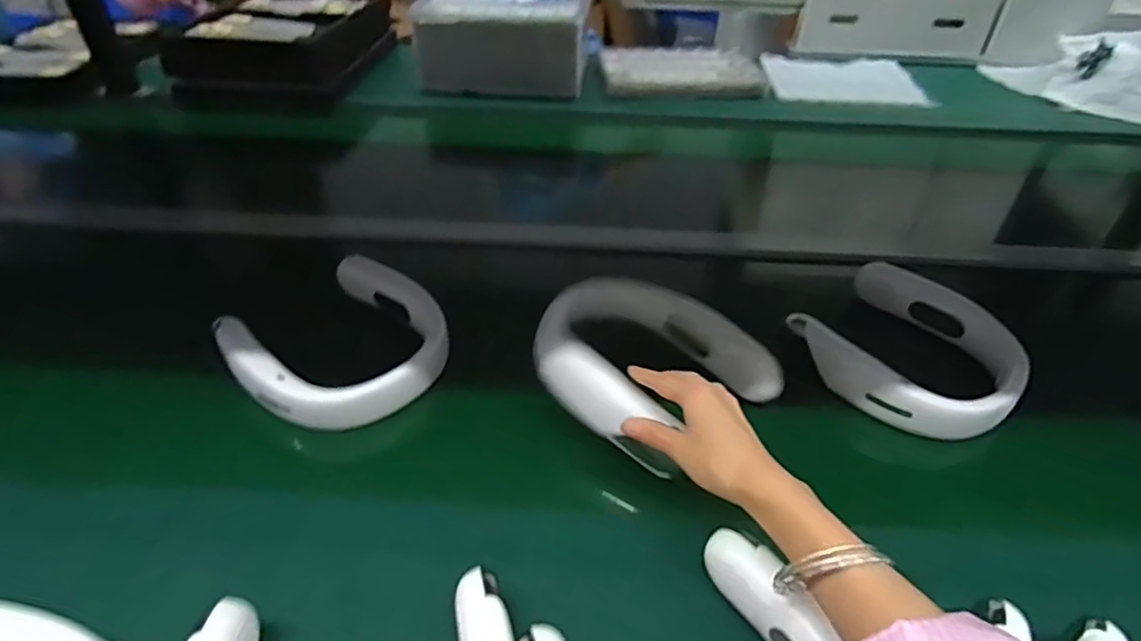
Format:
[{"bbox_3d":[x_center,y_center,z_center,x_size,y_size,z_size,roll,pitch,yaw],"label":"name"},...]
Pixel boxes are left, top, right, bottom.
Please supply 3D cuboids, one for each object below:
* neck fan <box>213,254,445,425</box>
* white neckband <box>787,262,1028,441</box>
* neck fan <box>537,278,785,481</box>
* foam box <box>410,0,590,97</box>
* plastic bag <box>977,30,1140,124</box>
[{"bbox_3d":[-0.237,0.014,0.639,0.191,0.056,0.199,1,39,-1],"label":"neck fan"},{"bbox_3d":[0.339,0.029,0.637,0.188,0.045,0.196,-28,48,-31],"label":"white neckband"},{"bbox_3d":[0.072,0.035,0.585,0.183,0.072,0.175,33,48,32],"label":"neck fan"},{"bbox_3d":[-0.133,-0.574,1.291,0.337,0.152,0.227,4,39,2],"label":"foam box"},{"bbox_3d":[1.054,-0.531,1.308,0.333,0.124,0.251,29,46,29],"label":"plastic bag"}]

